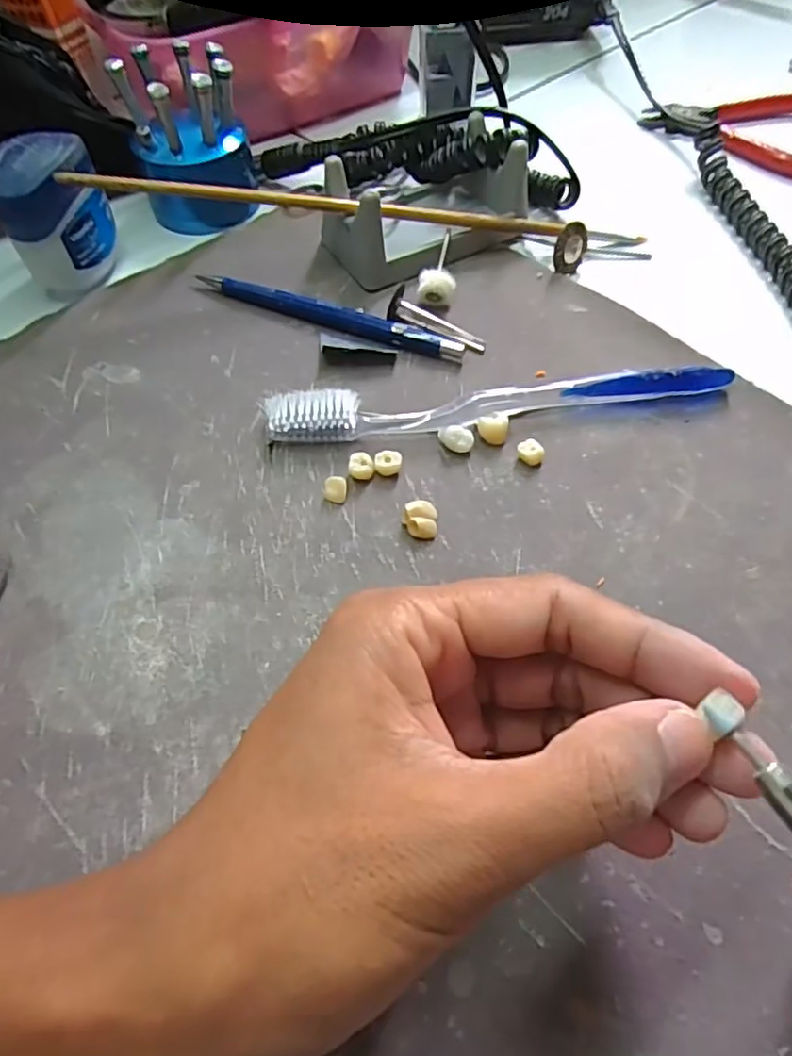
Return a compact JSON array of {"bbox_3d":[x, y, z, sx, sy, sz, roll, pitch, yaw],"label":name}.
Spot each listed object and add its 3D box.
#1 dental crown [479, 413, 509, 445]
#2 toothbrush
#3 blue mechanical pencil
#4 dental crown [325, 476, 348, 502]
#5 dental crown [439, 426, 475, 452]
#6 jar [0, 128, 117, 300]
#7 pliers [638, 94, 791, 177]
[{"bbox_3d":[0.038,-0.039,0.243,0.012,0.009,0.009,8,57,6],"label":"dental crown"},{"bbox_3d":[0.042,-0.050,0.248,0.186,0.013,0.018,-4,57,-2],"label":"toothbrush"},{"bbox_3d":[-0.032,-0.098,0.283,0.132,0.007,0.012,20,59,13],"label":"blue mechanical pencil"},{"bbox_3d":[-0.023,-0.015,0.230,0.008,0.006,0.010,-5,57,-2],"label":"dental crown"},{"bbox_3d":[0.024,-0.034,0.240,0.014,0.008,0.008,8,57,6],"label":"dental crown"},{"bbox_3d":[-0.159,-0.146,0.287,0.039,0.060,0.054,14,58,10],"label":"jar"},{"bbox_3d":[0.214,-0.247,0.377,0.119,0.013,0.098,15,58,10],"label":"pliers"}]

